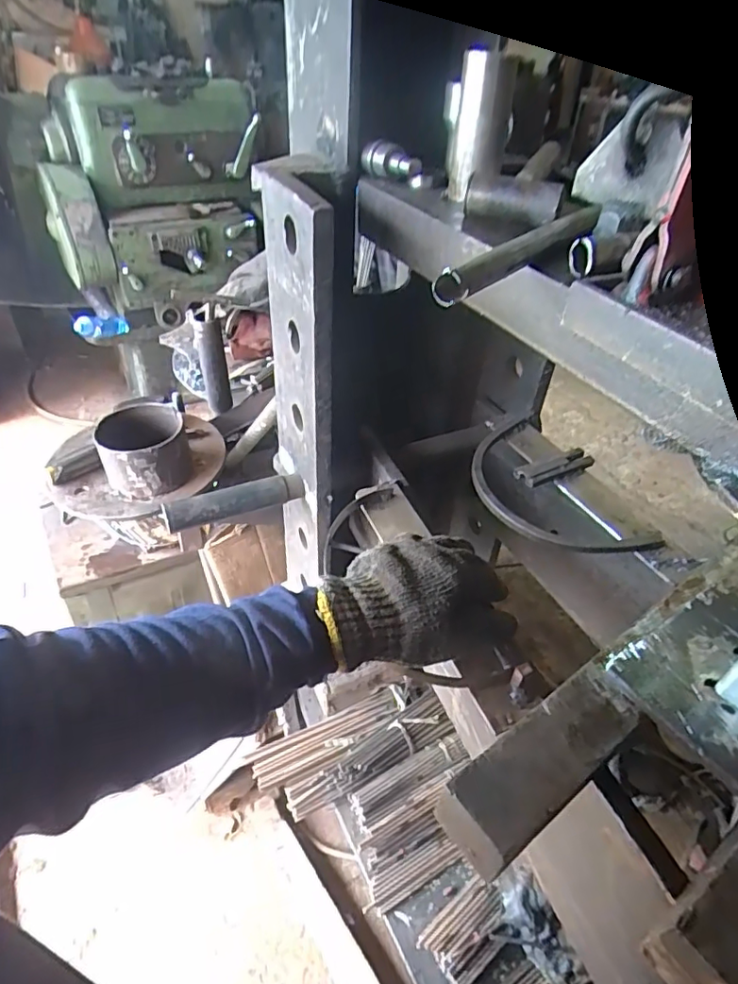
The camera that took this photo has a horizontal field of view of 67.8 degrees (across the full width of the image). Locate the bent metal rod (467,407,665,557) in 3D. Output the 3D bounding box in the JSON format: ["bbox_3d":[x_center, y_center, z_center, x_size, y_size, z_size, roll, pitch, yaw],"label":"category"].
[{"bbox_3d":[0.187,-0.004,0.606,0.136,0.030,0.238,-15,43,-21],"label":"bent metal rod"}]

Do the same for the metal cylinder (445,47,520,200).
[{"bbox_3d":[0.087,-0.287,0.434,0.041,0.093,0.043,6,40,3],"label":"metal cylinder"}]

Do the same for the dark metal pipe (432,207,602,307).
[{"bbox_3d":[0.099,-0.147,0.334,0.018,0.021,0.175,31,47,29],"label":"dark metal pipe"}]

